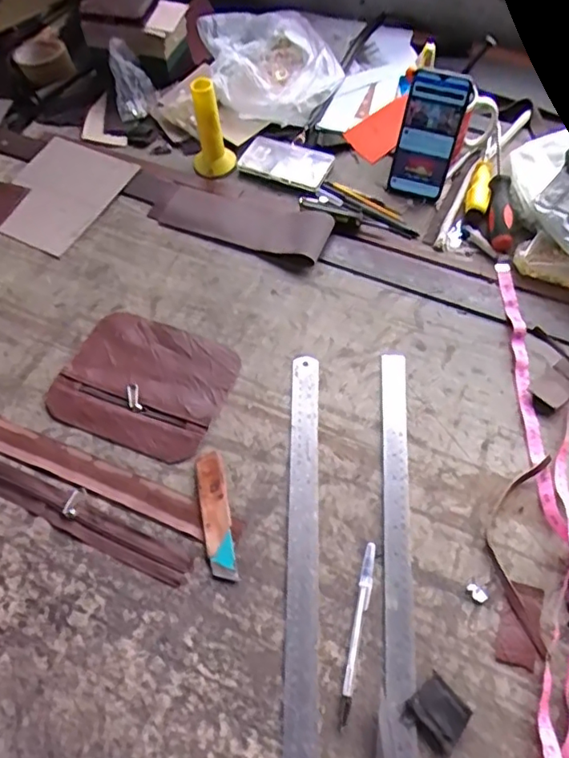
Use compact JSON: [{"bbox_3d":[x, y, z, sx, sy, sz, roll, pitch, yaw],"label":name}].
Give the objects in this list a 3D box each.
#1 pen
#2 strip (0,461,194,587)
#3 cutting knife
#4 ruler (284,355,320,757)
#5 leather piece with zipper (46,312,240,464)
[{"bbox_3d":[0.064,0.218,0.505,0.012,0.007,0.151,10,59,9],"label":"pen"},{"bbox_3d":[-0.210,0.134,0.572,0.260,0.007,0.035,21,61,15],"label":"strip"},{"bbox_3d":[-0.067,0.131,0.565,0.027,0.009,0.130,-11,58,-4],"label":"cutting knife"},{"bbox_3d":[0.015,0.240,0.497,0.028,0.009,0.610,0,58,3],"label":"ruler"},{"bbox_3d":[-0.159,-0.002,0.650,0.186,0.011,0.159,18,60,13],"label":"leather piece with zipper"}]

